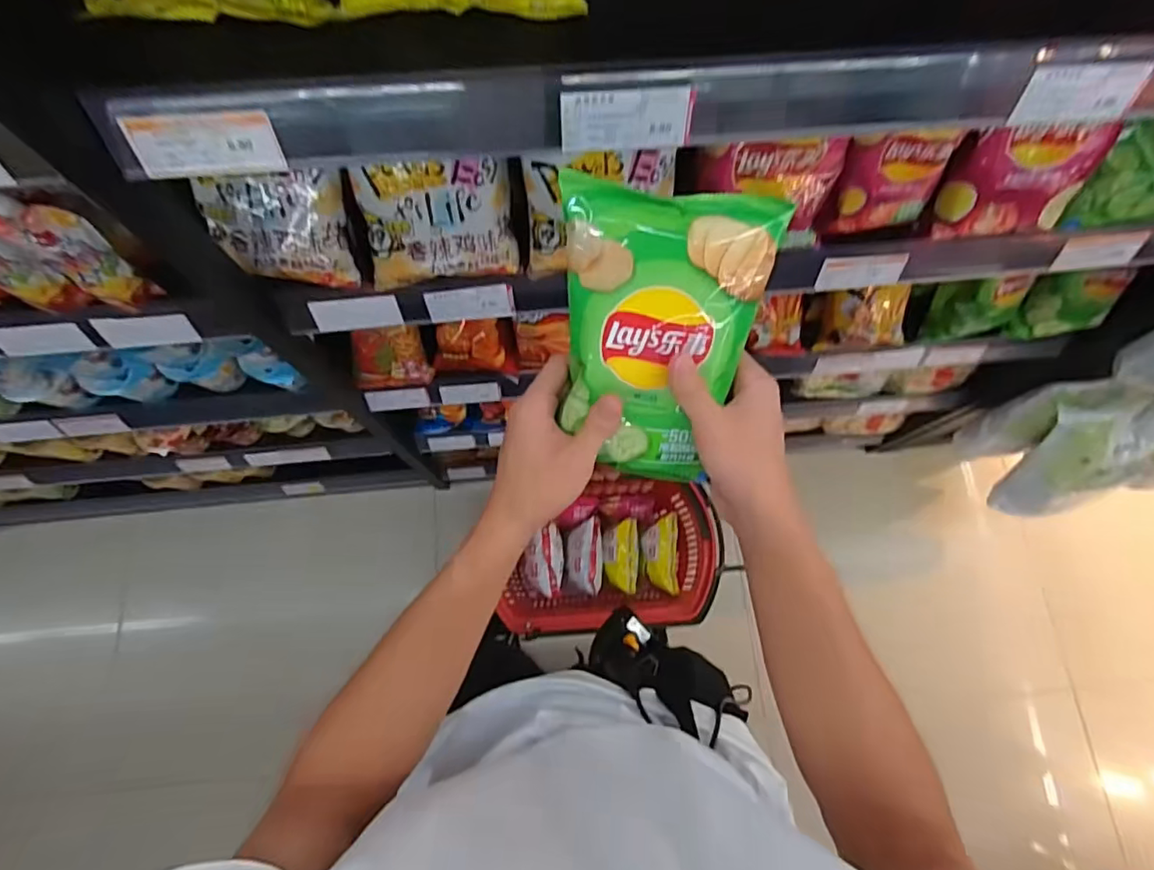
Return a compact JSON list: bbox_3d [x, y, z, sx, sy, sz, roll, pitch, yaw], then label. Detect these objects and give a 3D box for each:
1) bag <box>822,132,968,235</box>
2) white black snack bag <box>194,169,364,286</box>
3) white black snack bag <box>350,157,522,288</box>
[{"bbox_3d":[0.314,-0.261,0.568,0.105,0.104,0.045,0,55,3],"label":"bag"},{"bbox_3d":[-0.294,-0.211,0.566,0.132,0.050,0.110,1,119,-7],"label":"white black snack bag"},{"bbox_3d":[-0.138,-0.215,0.560,0.145,0.122,0.055,-6,45,-2],"label":"white black snack bag"}]

